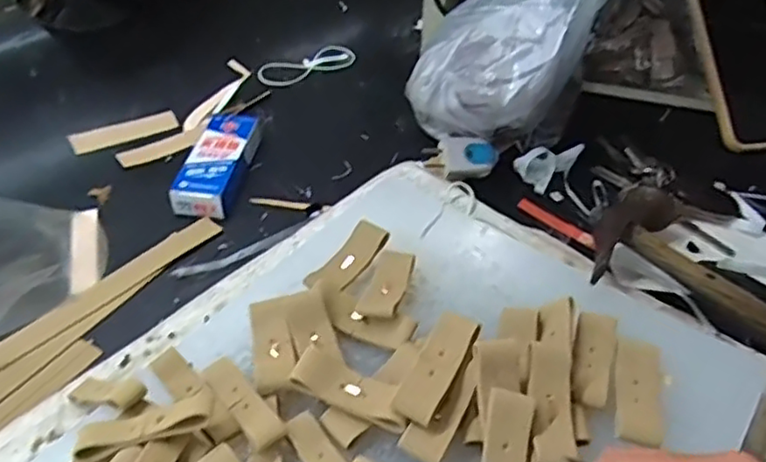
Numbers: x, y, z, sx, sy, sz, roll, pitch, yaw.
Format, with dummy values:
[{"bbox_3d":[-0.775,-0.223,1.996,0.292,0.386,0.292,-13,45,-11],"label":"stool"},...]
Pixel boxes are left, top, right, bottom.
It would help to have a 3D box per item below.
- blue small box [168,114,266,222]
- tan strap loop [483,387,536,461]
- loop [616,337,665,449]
[{"bbox_3d":[-0.130,-0.054,0.531,0.042,0.025,0.108,8,44,5],"label":"blue small box"},{"bbox_3d":[0.056,0.102,0.300,0.021,0.009,0.060,8,60,6],"label":"tan strap loop"},{"bbox_3d":[0.131,0.080,0.340,0.023,0.005,0.062,12,44,9],"label":"loop"}]

